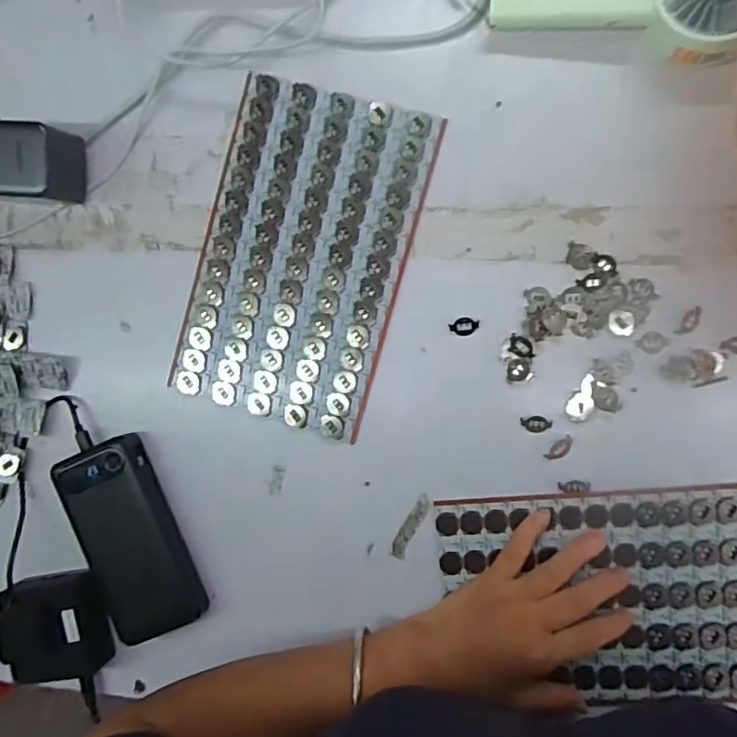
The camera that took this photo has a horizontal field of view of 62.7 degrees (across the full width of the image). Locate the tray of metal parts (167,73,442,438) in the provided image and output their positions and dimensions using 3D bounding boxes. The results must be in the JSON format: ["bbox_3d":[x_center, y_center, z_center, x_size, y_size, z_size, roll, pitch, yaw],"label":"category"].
[{"bbox_3d":[-0.051,-0.085,0.465,0.155,0.005,0.252,16,92,7],"label":"tray of metal parts"}]

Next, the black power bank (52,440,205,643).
[{"bbox_3d":[-0.188,0.135,0.476,0.072,0.022,0.153,-23,90,8],"label":"black power bank"}]

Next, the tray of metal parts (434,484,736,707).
[{"bbox_3d":[0.183,0.167,0.443,0.249,0.008,0.154,-5,90,7],"label":"tray of metal parts"}]

